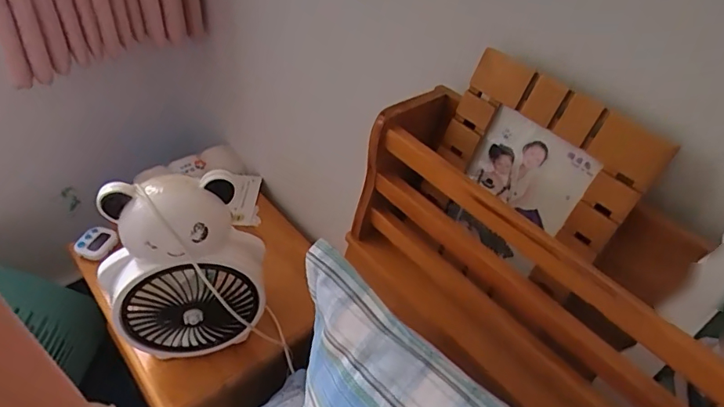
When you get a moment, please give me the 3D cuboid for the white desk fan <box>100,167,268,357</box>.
[{"bbox_3d":[-0.257,0.102,0.702,0.219,0.298,0.121,-3,44,-11],"label":"white desk fan"}]

